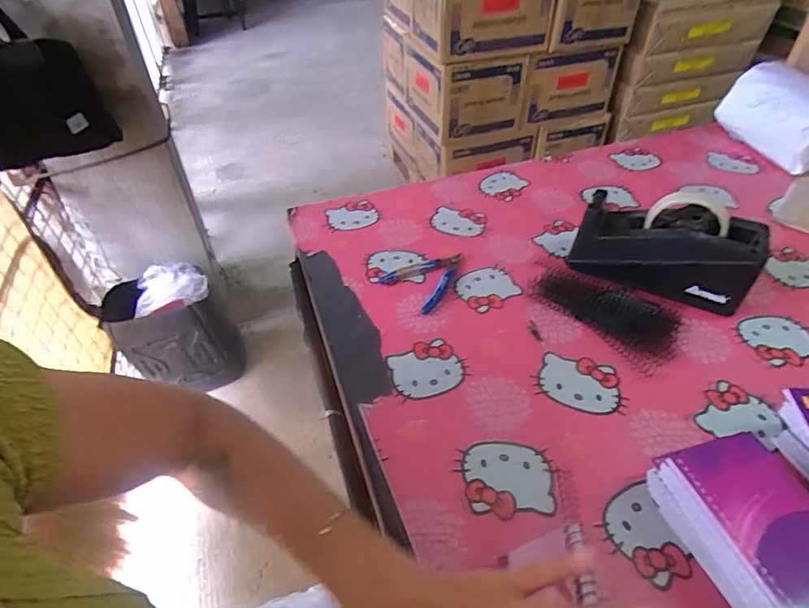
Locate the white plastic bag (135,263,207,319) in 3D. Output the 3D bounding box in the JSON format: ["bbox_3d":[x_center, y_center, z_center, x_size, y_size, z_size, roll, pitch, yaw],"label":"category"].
[{"bbox_3d":[-0.652,-0.050,1.366,0.189,0.075,0.148,-15,46,-13],"label":"white plastic bag"}]

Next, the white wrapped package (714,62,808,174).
[{"bbox_3d":[0.653,-0.319,0.841,0.112,0.136,0.190,-13,45,-14],"label":"white wrapped package"}]

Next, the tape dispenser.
[{"bbox_3d":[0.314,-0.071,0.591,0.197,0.109,0.075,23,47,22],"label":"tape dispenser"}]

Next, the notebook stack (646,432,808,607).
[{"bbox_3d":[0.261,0.179,0.366,0.097,0.066,0.149,-12,45,-10],"label":"notebook stack"}]

